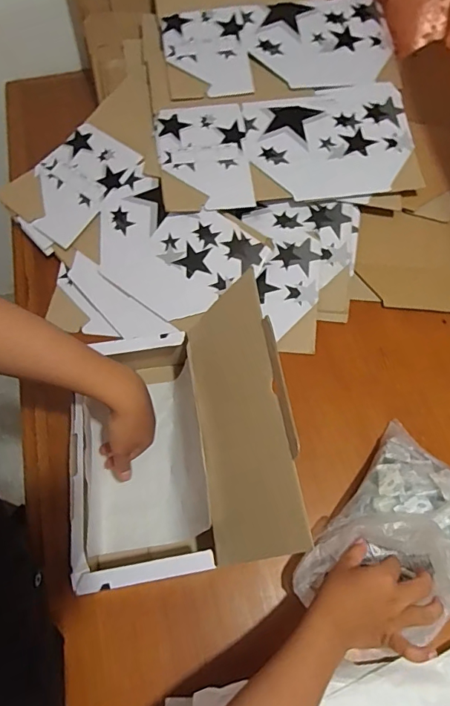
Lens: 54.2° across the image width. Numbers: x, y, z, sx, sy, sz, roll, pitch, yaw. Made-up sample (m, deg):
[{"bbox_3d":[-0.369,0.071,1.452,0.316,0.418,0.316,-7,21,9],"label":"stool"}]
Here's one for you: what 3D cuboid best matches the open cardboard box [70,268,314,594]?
[{"bbox_3d":[-0.064,0.093,0.497,0.222,0.227,0.284,-6,64,-4],"label":"open cardboard box"}]

